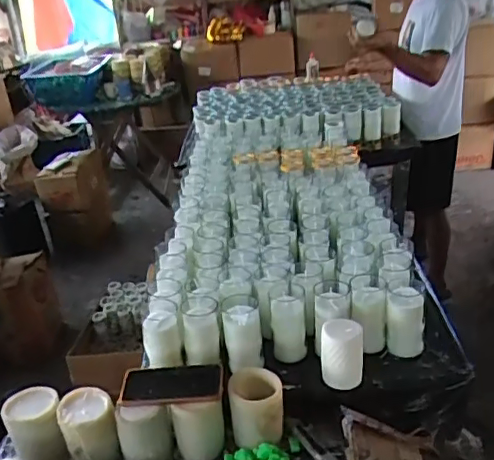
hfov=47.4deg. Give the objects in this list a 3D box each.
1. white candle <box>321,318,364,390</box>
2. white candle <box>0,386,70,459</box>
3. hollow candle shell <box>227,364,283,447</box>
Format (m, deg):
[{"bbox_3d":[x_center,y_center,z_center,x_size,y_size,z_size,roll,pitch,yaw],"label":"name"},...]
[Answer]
[{"bbox_3d":[0.164,0.214,0.974,0.072,0.097,0.068,1,28,11],"label":"white candle"},{"bbox_3d":[-0.338,0.328,0.913,0.084,0.114,0.083,-17,30,-22],"label":"white candle"},{"bbox_3d":[0.016,0.293,0.919,0.086,0.097,0.084,-4,27,1],"label":"hollow candle shell"}]

